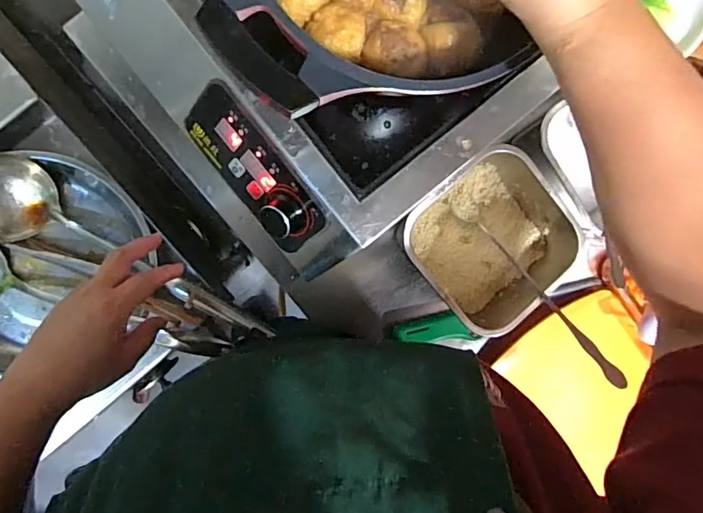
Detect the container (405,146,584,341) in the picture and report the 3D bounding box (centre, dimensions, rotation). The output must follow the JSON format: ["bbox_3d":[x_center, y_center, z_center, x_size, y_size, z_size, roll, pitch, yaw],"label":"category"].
[{"bbox_3d":[0.135,-0.019,0.520,0.148,0.118,0.154,-41,99,-4],"label":"container"}]

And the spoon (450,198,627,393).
[{"bbox_3d":[0.186,0.033,0.495,0.028,0.038,0.235,-31,62,-6],"label":"spoon"}]

